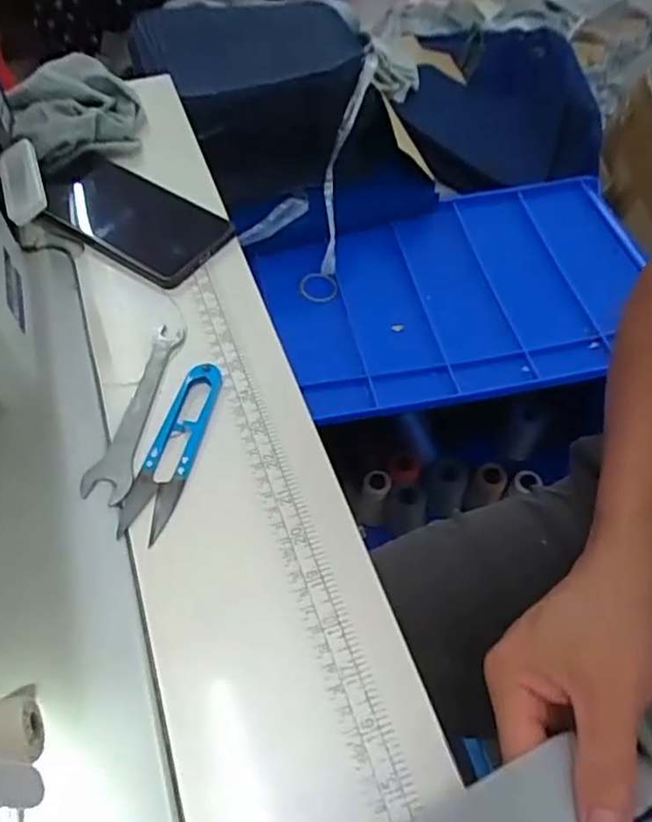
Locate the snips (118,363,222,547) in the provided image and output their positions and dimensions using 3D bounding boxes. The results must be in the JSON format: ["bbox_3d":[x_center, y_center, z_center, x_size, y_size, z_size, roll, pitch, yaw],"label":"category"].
[{"bbox_3d":[-0.091,0.020,0.377,0.028,0.008,0.116,11,57,9],"label":"snips"}]

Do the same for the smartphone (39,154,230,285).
[{"bbox_3d":[-0.156,-0.154,0.494,0.164,0.015,0.081,31,62,20],"label":"smartphone"}]

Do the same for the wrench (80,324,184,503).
[{"bbox_3d":[-0.115,-0.003,0.395,0.027,0.004,0.129,9,57,8],"label":"wrench"}]

